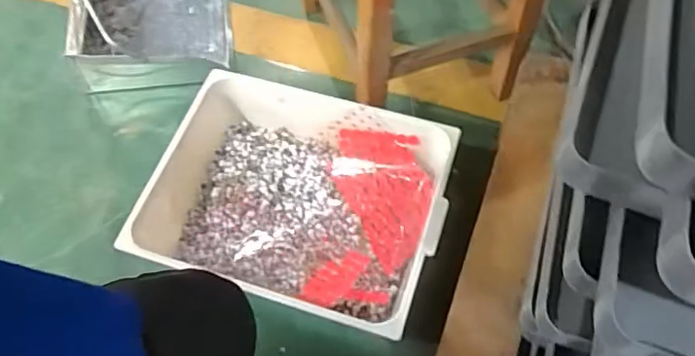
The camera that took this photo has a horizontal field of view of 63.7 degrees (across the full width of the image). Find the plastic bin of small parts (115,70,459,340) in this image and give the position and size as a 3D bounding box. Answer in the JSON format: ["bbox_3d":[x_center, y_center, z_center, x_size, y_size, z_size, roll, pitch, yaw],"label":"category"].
[{"bbox_3d":[-0.069,0.034,0.752,0.376,0.114,0.285,15,64,10],"label":"plastic bin of small parts"}]

